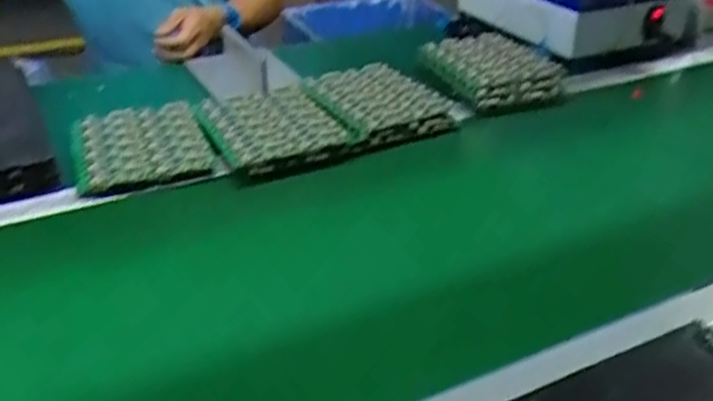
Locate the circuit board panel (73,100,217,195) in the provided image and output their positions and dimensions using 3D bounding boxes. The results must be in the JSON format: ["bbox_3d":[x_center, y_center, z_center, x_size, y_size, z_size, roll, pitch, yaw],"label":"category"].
[{"bbox_3d":[-0.269,-0.070,0.860,0.152,0.025,0.189,-12,35,-19],"label":"circuit board panel"}]

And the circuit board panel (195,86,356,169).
[{"bbox_3d":[-0.107,-0.101,0.882,0.157,0.015,0.182,-16,36,-24],"label":"circuit board panel"}]

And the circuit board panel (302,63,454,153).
[{"bbox_3d":[0.031,-0.137,0.953,0.149,0.032,0.188,-13,35,-21],"label":"circuit board panel"}]

